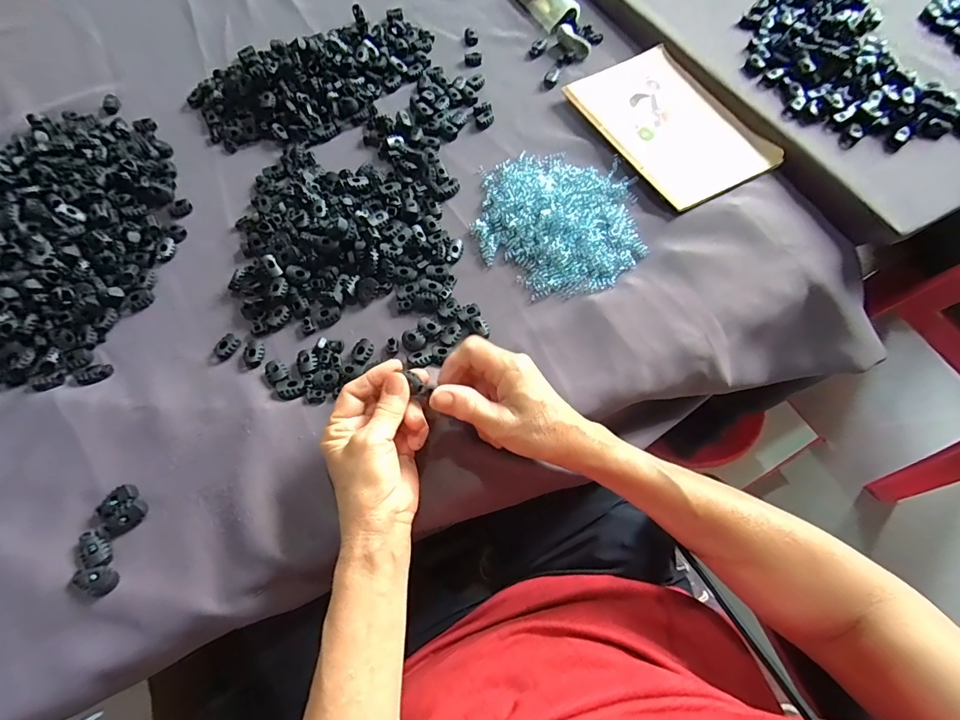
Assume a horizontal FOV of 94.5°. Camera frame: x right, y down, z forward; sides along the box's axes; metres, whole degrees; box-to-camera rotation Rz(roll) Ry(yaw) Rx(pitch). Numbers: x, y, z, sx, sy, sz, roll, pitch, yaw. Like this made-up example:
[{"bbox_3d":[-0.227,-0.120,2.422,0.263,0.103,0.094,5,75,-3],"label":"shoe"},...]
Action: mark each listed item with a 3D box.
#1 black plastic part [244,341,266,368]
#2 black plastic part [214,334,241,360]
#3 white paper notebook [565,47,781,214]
[{"bbox_3d":[-0.196,-0.005,0.384,0.016,0.009,0.023,5,66,3],"label":"black plastic part"},{"bbox_3d":[-0.220,-0.011,0.386,0.013,0.011,0.022,34,71,15],"label":"black plastic part"},{"bbox_3d":[0.202,-0.260,0.483,0.139,0.008,0.212,-28,69,-11],"label":"white paper notebook"}]

